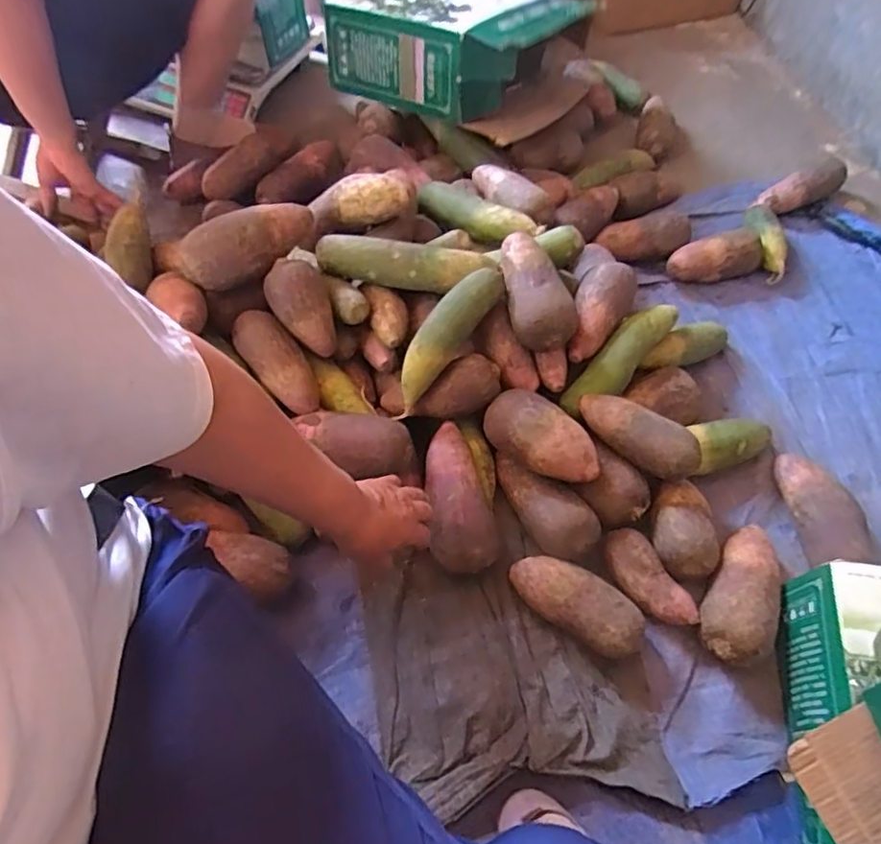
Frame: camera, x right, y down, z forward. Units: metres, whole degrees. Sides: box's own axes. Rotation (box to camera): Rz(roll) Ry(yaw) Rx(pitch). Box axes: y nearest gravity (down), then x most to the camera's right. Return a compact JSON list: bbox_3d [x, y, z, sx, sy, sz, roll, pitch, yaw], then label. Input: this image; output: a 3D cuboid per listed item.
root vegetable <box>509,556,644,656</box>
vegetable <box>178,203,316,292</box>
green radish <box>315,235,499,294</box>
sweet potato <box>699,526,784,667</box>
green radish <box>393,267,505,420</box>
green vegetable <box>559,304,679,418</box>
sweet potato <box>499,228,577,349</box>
[{"bbox_3d":[0.154,0.209,0.689,0.153,0.061,0.066,30,63,16],"label":"root vegetable"},{"bbox_3d":[-0.230,-0.220,0.739,0.173,0.072,0.065,-30,64,-17],"label":"vegetable"},{"bbox_3d":[-0.046,-0.206,0.777,0.228,0.048,0.051,6,59,3],"label":"green radish"},{"bbox_3d":[0.345,0.194,0.686,0.071,0.075,0.165,27,62,15],"label":"sweet potato"},{"bbox_3d":[0.003,-0.105,0.737,0.049,0.057,0.211,36,92,19],"label":"green radish"},{"bbox_3d":[0.239,-0.086,0.786,0.210,0.047,0.057,-44,68,-5],"label":"green vegetable"},{"bbox_3d":[0.118,-0.167,0.767,0.076,0.070,0.156,-21,64,10],"label":"sweet potato"}]

